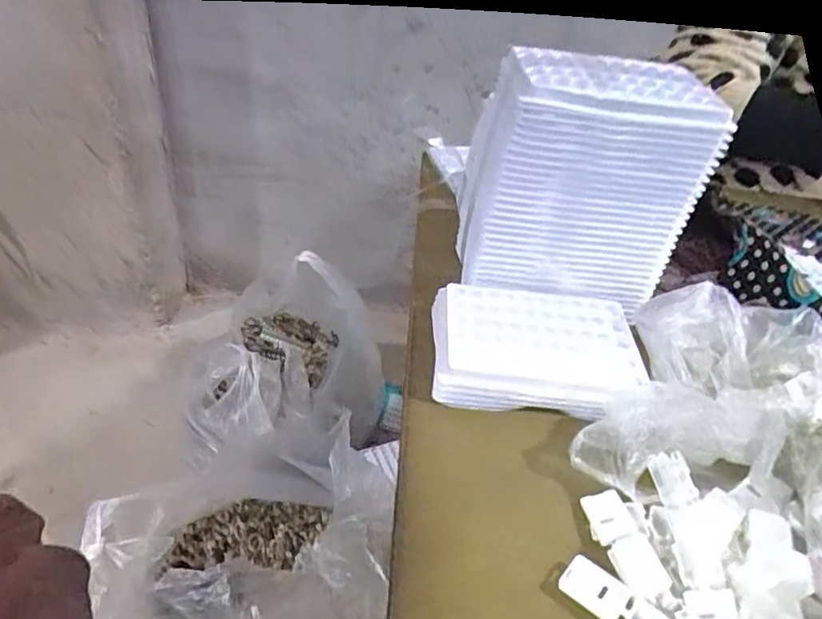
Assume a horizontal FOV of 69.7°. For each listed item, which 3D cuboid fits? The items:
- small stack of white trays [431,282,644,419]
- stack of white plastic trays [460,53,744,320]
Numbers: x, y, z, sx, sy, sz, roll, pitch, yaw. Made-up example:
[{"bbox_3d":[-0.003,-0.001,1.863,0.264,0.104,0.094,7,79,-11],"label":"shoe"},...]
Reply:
[{"bbox_3d":[0.077,0.027,0.375,0.125,0.031,0.084,7,38,1],"label":"small stack of white trays"},{"bbox_3d":[0.107,-0.084,0.392,0.142,0.143,0.070,4,38,-3],"label":"stack of white plastic trays"}]

